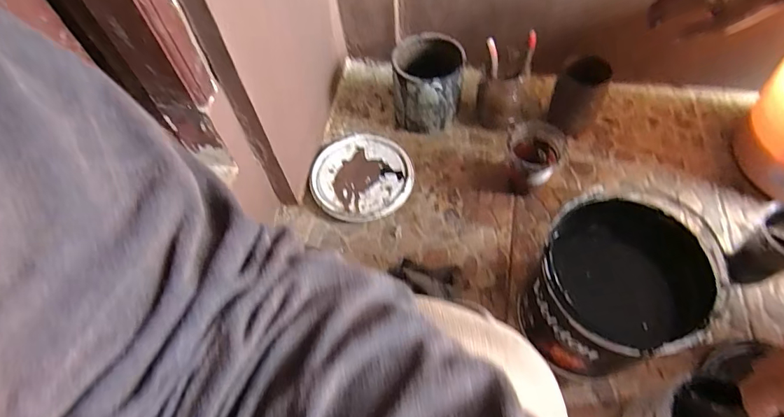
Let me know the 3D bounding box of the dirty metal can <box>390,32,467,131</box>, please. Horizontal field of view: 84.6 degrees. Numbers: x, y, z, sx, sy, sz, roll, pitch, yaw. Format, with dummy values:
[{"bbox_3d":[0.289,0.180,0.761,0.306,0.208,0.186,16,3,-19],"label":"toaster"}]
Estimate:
[{"bbox_3d":[0.066,-0.224,0.789,0.117,0.127,0.126,-2,57,3],"label":"dirty metal can"}]

